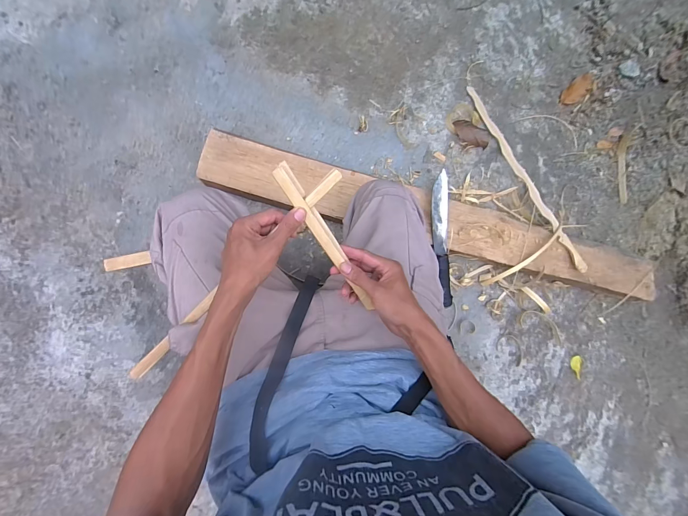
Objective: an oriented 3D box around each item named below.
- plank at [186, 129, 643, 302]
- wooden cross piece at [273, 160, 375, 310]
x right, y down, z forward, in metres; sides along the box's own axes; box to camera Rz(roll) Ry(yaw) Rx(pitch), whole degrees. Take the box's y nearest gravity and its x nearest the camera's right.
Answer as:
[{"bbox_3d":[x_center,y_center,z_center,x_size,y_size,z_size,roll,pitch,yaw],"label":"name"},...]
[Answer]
[{"bbox_3d":[0.227,-0.086,0.735,1.090,0.034,0.114,14,86,-6],"label":"plank"},{"bbox_3d":[-0.010,-0.028,0.441,0.071,0.024,0.236,-29,113,-7],"label":"wooden cross piece"}]

